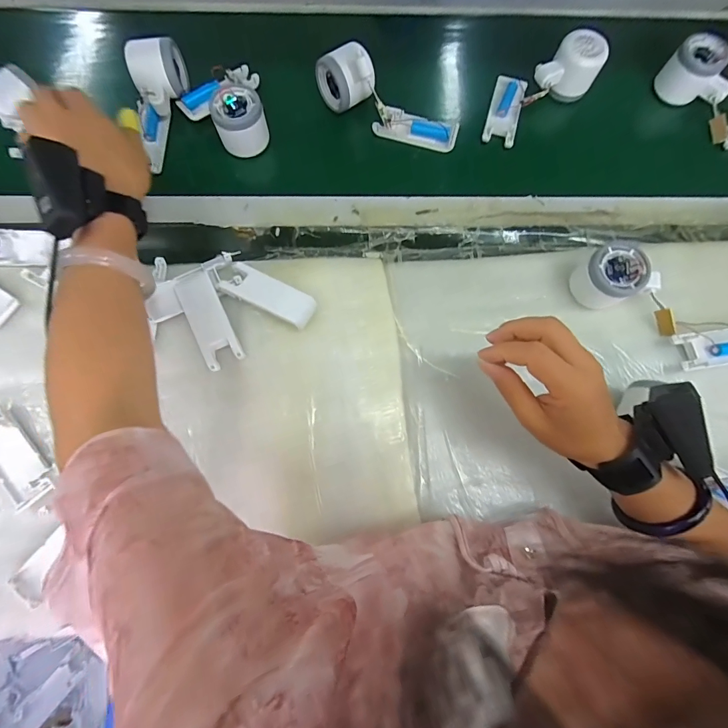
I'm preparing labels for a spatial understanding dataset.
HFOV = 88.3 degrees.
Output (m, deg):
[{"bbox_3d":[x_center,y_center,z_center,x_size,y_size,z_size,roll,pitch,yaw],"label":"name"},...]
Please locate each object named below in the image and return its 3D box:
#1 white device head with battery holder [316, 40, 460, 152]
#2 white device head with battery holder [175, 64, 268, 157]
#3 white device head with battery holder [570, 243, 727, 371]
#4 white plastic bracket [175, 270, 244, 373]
[{"bbox_3d":[0.029,-0.323,0.465,0.187,0.064,0.051,29,77,-7],"label":"white device head with battery holder"},{"bbox_3d":[-0.172,-0.322,0.459,0.098,0.048,0.124,-22,78,-7],"label":"white device head with battery holder"},{"bbox_3d":[0.328,-0.049,0.400,0.218,0.051,0.083,23,77,4],"label":"white device head with battery holder"},{"bbox_3d":[-0.165,-0.048,0.397,0.039,0.017,0.106,-25,78,-8],"label":"white plastic bracket"}]

